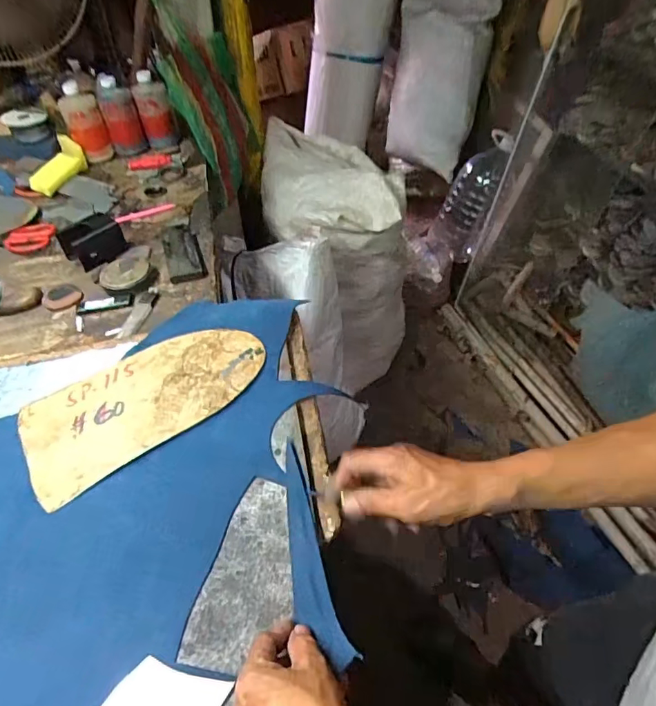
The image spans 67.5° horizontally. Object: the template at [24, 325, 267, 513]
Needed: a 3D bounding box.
[{"bbox_3d":[-0.214,0.047,0.577,0.277,0.007,0.145,-31,55,-17],"label":"template"}]

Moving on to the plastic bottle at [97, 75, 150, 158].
[{"bbox_3d":[-0.457,-0.524,1.086,0.076,0.154,0.092,-16,49,-14],"label":"plastic bottle"}]

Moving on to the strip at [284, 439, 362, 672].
[{"bbox_3d":[-0.021,0.174,0.448,0.038,0.021,0.203,-12,47,-7],"label":"strip"}]

